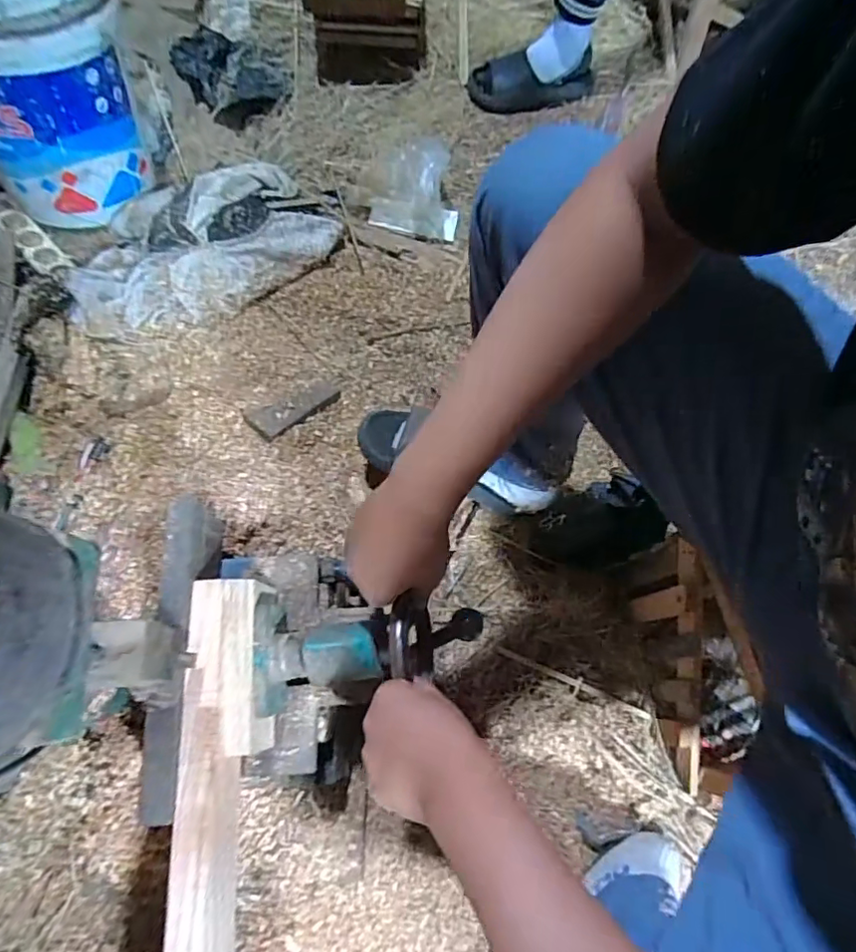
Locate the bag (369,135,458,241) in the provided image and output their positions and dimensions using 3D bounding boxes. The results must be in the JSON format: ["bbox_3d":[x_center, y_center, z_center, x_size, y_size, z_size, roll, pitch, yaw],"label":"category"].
[{"bbox_3d":[-0.022,-0.529,1.027,0.157,0.093,0.140,7,70,4],"label":"bag"}]

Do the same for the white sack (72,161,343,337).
[{"bbox_3d":[-0.383,-0.407,0.960,0.438,0.080,0.273,-21,71,-6],"label":"white sack"}]

